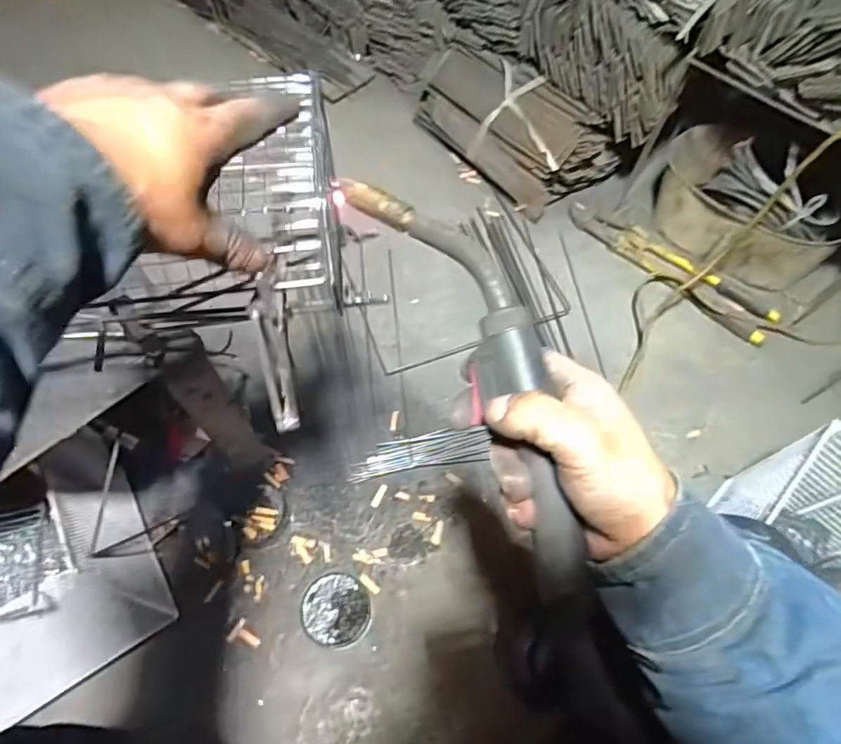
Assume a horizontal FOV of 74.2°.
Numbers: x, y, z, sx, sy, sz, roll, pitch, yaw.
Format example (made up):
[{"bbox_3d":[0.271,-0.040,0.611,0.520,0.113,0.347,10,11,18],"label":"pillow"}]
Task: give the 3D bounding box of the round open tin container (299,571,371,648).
[{"bbox_3d":[-0.115,0.329,0.770,0.090,0.037,0.091,-5,63,-4],"label":"round open tin container"}]

